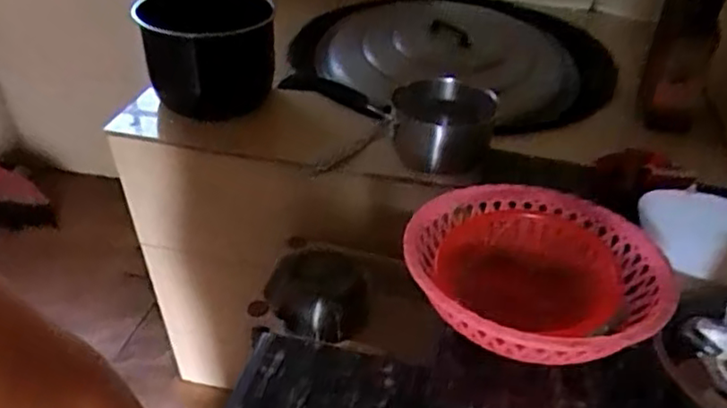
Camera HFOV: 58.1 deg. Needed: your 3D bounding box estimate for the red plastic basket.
[{"bbox_3d":[0.173,0.085,0.693,0.250,0.106,0.247,1,37,-1],"label":"red plastic basket"}]

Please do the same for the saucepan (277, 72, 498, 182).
[{"bbox_3d":[0.043,-0.156,1.090,0.347,0.096,0.153,25,43,28],"label":"saucepan"}]

